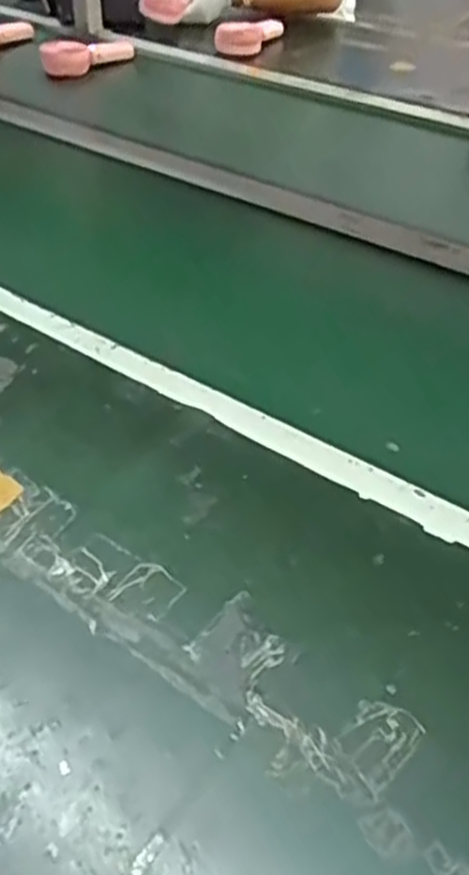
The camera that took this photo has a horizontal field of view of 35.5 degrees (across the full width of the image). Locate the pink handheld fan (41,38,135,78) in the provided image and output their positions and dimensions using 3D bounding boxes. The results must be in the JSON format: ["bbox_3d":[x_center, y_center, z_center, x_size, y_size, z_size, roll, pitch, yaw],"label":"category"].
[{"bbox_3d":[-0.261,-0.684,1.312,0.169,0.044,0.034,-28,52,-24],"label":"pink handheld fan"}]

